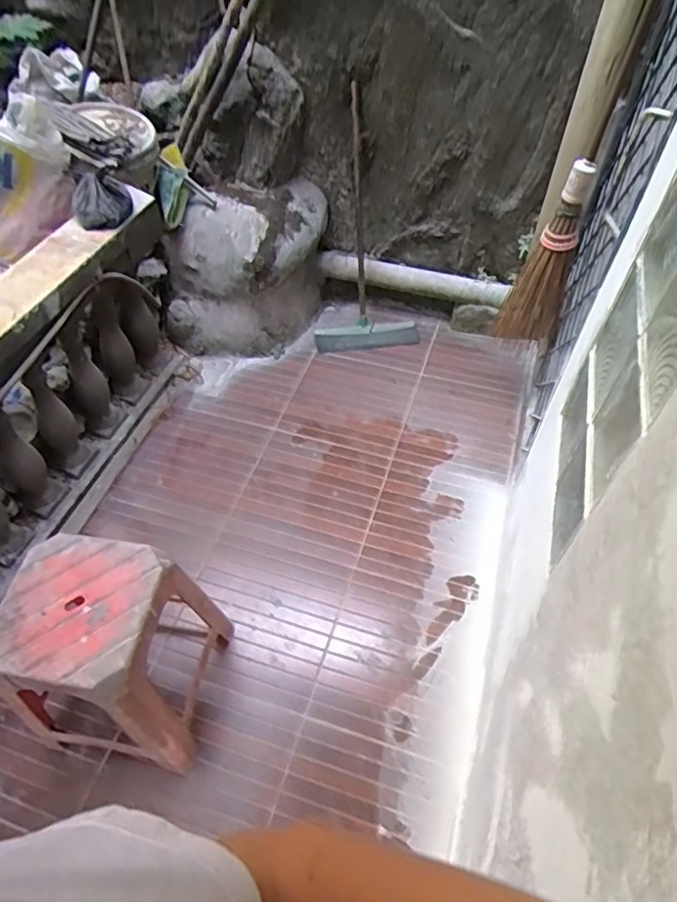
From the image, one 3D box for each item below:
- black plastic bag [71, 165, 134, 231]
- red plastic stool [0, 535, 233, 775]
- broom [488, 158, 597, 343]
[{"bbox_3d":[-0.631,-0.667,1.560,0.147,0.093,0.157,-10,53,-9],"label":"black plastic bag"},{"bbox_3d":[-0.468,0.427,1.241,0.335,0.432,0.324,8,53,5],"label":"red plastic stool"},{"bbox_3d":[0.590,-0.509,1.617,0.152,0.527,0.151,26,57,18],"label":"broom"}]

